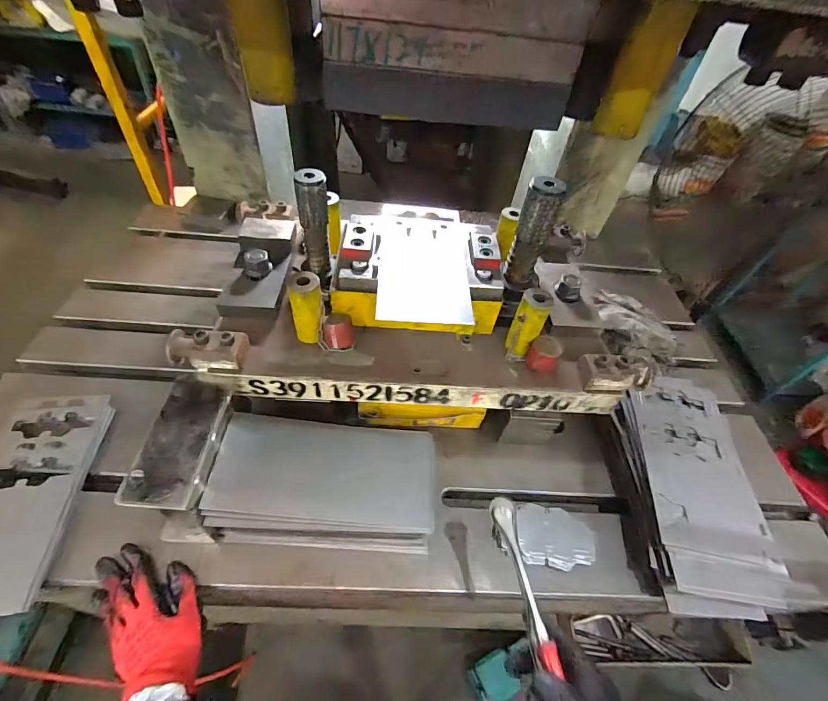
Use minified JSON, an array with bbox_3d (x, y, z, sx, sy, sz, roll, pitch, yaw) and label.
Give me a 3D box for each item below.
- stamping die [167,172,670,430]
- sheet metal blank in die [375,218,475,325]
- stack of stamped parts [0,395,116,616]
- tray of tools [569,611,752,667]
[{"bbox_3d":[-0.002,-0.081,0.586,0.589,0.238,0.327,2,49,-5],"label":"stamping die"},{"bbox_3d":[0.014,-0.117,0.549,0.122,0.008,0.208,3,51,-5],"label":"sheet metal blank in die"},{"bbox_3d":[-0.490,0.172,0.499,0.129,0.020,0.277,-3,49,-9],"label":"stack of stamped parts"},{"bbox_3d":[0.420,0.504,0.691,0.313,0.039,0.077,3,49,-4],"label":"tray of tools"}]

